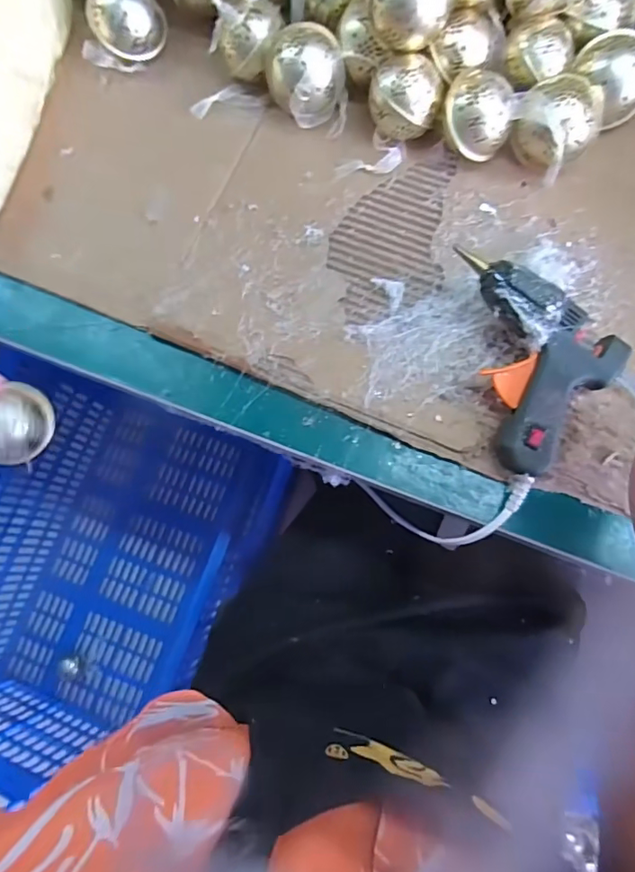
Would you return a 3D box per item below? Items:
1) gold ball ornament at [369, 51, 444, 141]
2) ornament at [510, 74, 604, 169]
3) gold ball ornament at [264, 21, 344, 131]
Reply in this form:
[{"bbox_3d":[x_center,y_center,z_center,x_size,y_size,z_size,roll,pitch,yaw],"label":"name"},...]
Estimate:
[{"bbox_3d":[0.068,-0.262,0.396,0.054,0.047,0.051,-1,76,4],"label":"gold ball ornament"},{"bbox_3d":[0.176,-0.231,0.379,0.056,0.043,0.057,-1,76,4],"label":"ornament"},{"bbox_3d":[-0.009,-0.288,0.407,0.053,0.046,0.059,-31,76,-4],"label":"gold ball ornament"}]

